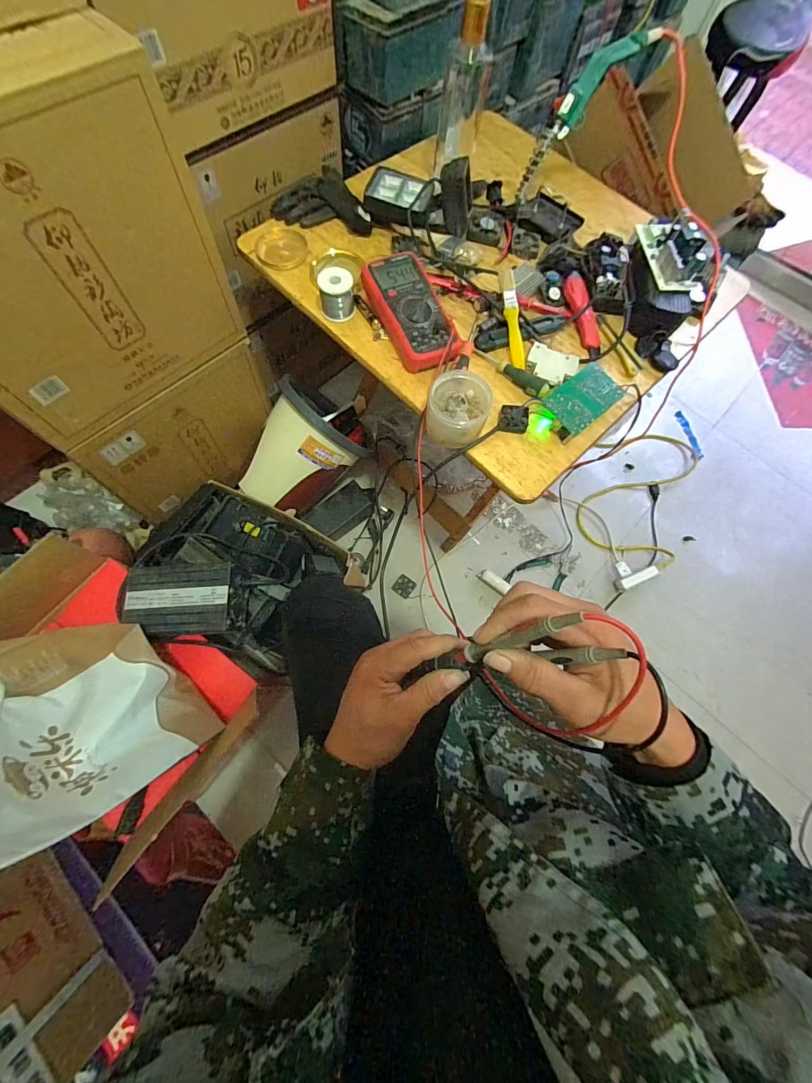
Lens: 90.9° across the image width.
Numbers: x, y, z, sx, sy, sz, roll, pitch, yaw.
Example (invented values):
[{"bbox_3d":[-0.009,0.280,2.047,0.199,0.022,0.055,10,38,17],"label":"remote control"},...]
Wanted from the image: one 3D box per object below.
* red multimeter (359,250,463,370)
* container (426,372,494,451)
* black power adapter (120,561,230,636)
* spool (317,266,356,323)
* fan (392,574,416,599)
[{"bbox_3d":[0.012,-0.339,0.604,0.093,0.049,0.199,-24,74,-10],"label":"red multimeter"},{"bbox_3d":[0.071,-0.187,0.549,0.085,0.060,0.102,10,71,1],"label":"container"},{"bbox_3d":[-0.387,0.093,0.669,0.186,0.034,0.121,0,71,-3],"label":"black power adapter"},{"bbox_3d":[-0.105,-0.377,0.608,0.052,0.057,0.052,-9,72,-6],"label":"spool"},{"bbox_3d":[-0.005,0.119,1.059,0.049,0.009,0.052,37,73,9],"label":"fan"}]

